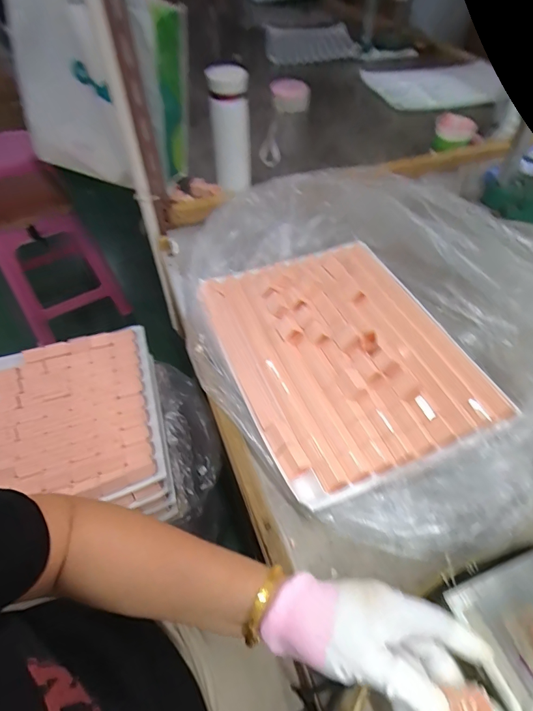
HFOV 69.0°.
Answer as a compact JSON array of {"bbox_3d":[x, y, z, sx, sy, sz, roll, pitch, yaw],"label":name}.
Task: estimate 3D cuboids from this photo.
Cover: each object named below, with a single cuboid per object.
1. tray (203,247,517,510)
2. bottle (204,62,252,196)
[{"bbox_3d":[0.098,-0.022,0.533,0.292,0.034,0.374,-18,53,-14],"label":"tray"},{"bbox_3d":[-0.067,-0.419,0.724,0.069,0.190,0.070,0,51,0],"label":"bottle"}]

